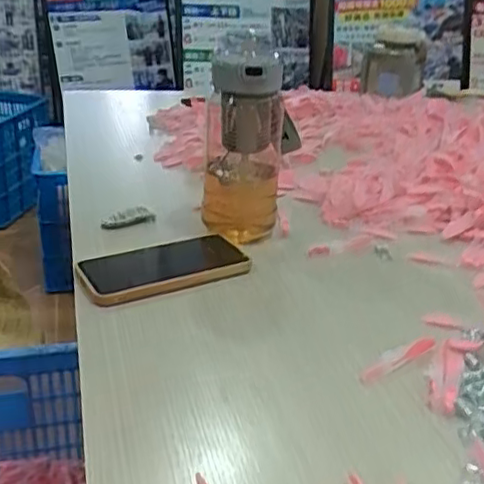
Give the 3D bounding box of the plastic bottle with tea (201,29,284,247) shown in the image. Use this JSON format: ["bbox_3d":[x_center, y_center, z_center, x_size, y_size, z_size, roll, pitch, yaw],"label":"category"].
[{"bbox_3d":[0.002,-0.109,0.676,0.084,0.194,0.090,2,27,2],"label":"plastic bottle with tea"}]

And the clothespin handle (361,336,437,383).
[{"bbox_3d":[0.125,0.091,0.505,0.084,0.005,0.016,-20,34,-34],"label":"clothespin handle"}]

